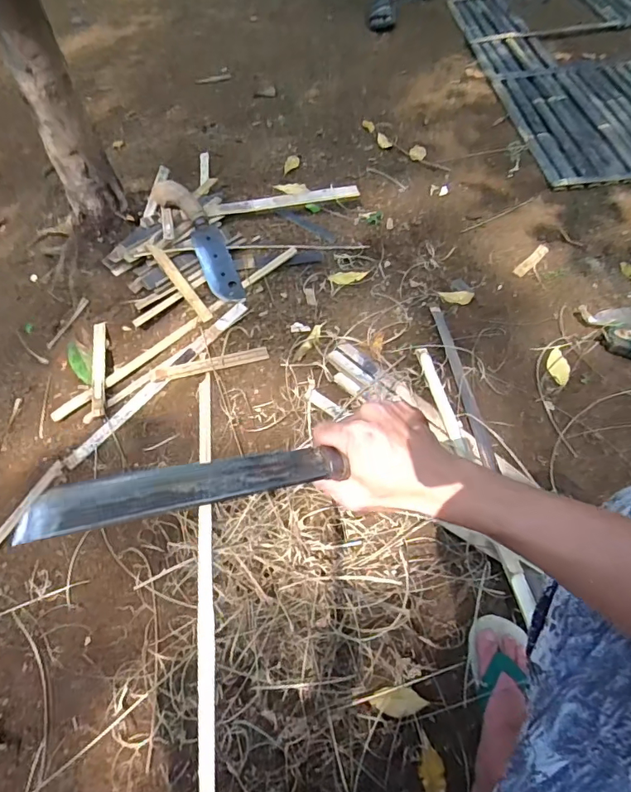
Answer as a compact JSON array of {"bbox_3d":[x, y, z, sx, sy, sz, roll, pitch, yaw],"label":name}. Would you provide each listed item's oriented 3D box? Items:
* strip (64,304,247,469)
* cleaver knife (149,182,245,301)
[{"bbox_3d":[-0.325,-0.032,1.015,0.036,0.007,0.477,38,74,23],"label":"strip"},{"bbox_3d":[-0.266,-0.372,1.147,0.088,0.032,0.376,-27,74,-14],"label":"cleaver knife"}]

